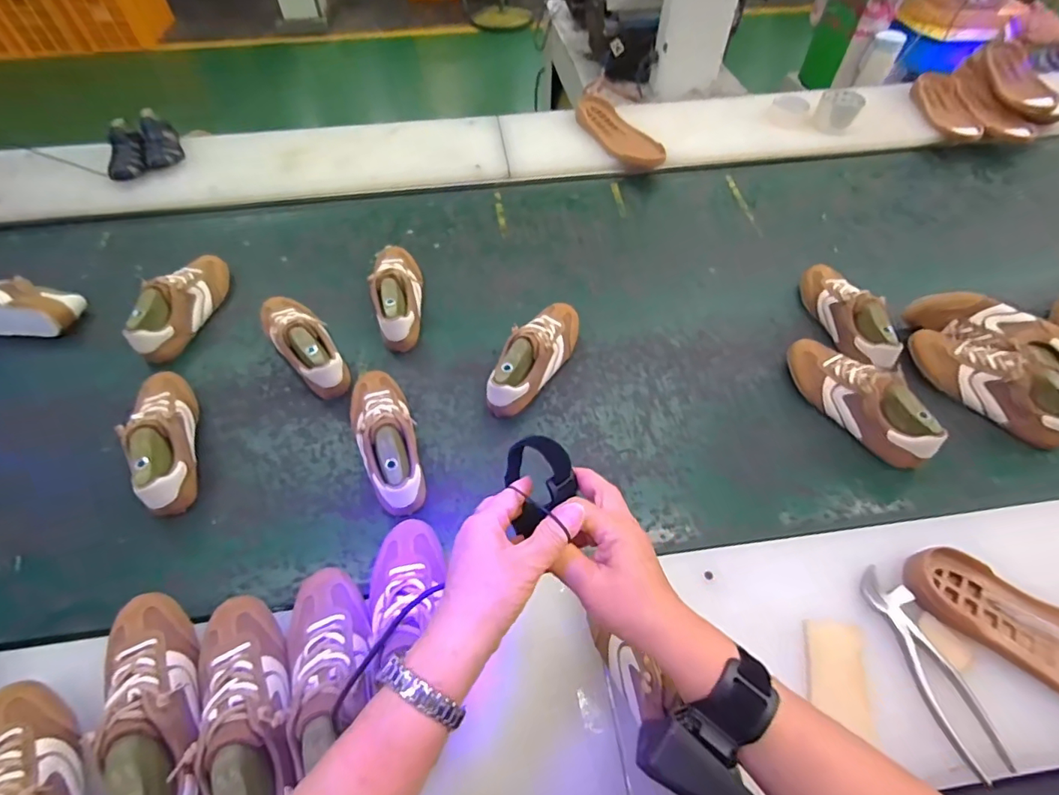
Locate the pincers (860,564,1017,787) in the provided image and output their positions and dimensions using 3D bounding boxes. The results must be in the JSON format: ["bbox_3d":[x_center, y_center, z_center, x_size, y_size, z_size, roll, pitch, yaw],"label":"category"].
[{"bbox_3d":[0.413,0.273,0.509,0.053,0.013,0.192,-13,58,-9],"label":"pincers"}]

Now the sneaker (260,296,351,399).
[{"bbox_3d":[-0.366,-0.093,0.796,0.080,0.086,0.228,-33,61,-21],"label":"sneaker"}]

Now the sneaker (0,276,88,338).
[{"bbox_3d":[-0.894,-0.159,0.840,0.211,0.077,0.091,5,55,4],"label":"sneaker"}]

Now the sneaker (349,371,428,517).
[{"bbox_3d":[-0.201,0.050,0.691,0.083,0.087,0.240,-21,57,-14],"label":"sneaker"}]

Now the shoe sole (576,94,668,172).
[{"bbox_3d":[0.197,-0.615,1.145,0.095,0.049,0.288,-25,61,-16],"label":"shoe sole"}]

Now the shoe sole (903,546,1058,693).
[{"bbox_3d":[0.531,0.245,0.510,0.251,0.025,0.087,29,61,16],"label":"shoe sole"}]

